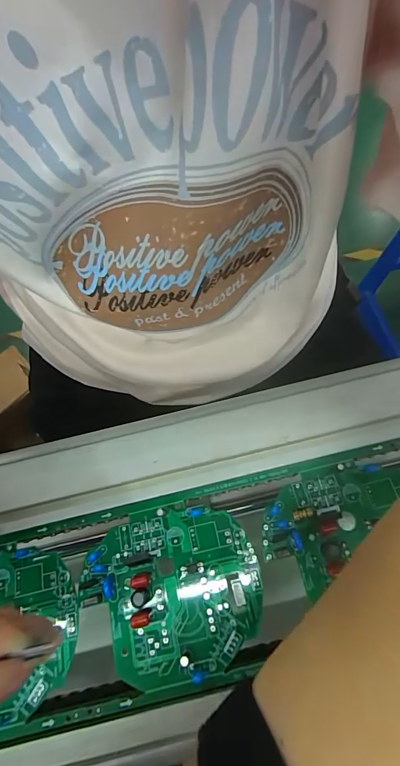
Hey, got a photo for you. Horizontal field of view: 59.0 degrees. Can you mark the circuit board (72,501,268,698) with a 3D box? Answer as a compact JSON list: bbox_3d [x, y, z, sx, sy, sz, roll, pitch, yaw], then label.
[{"bbox_3d":[-0.016,0.113,0.194,0.096,0.012,0.081,-12,68,-1],"label":"circuit board"}]

